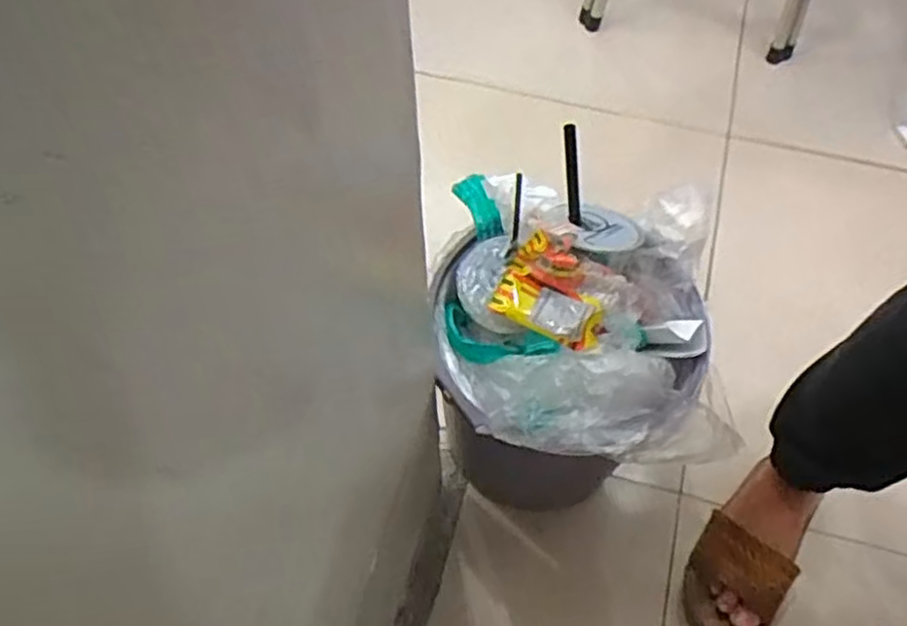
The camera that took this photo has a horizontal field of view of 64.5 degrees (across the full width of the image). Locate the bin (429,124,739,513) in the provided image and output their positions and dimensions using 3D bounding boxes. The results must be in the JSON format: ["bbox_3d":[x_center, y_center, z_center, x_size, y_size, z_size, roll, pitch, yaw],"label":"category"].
[{"bbox_3d":[0.102,0.058,0.766,0.252,0.347,0.277,-2,60,-1],"label":"bin"}]

